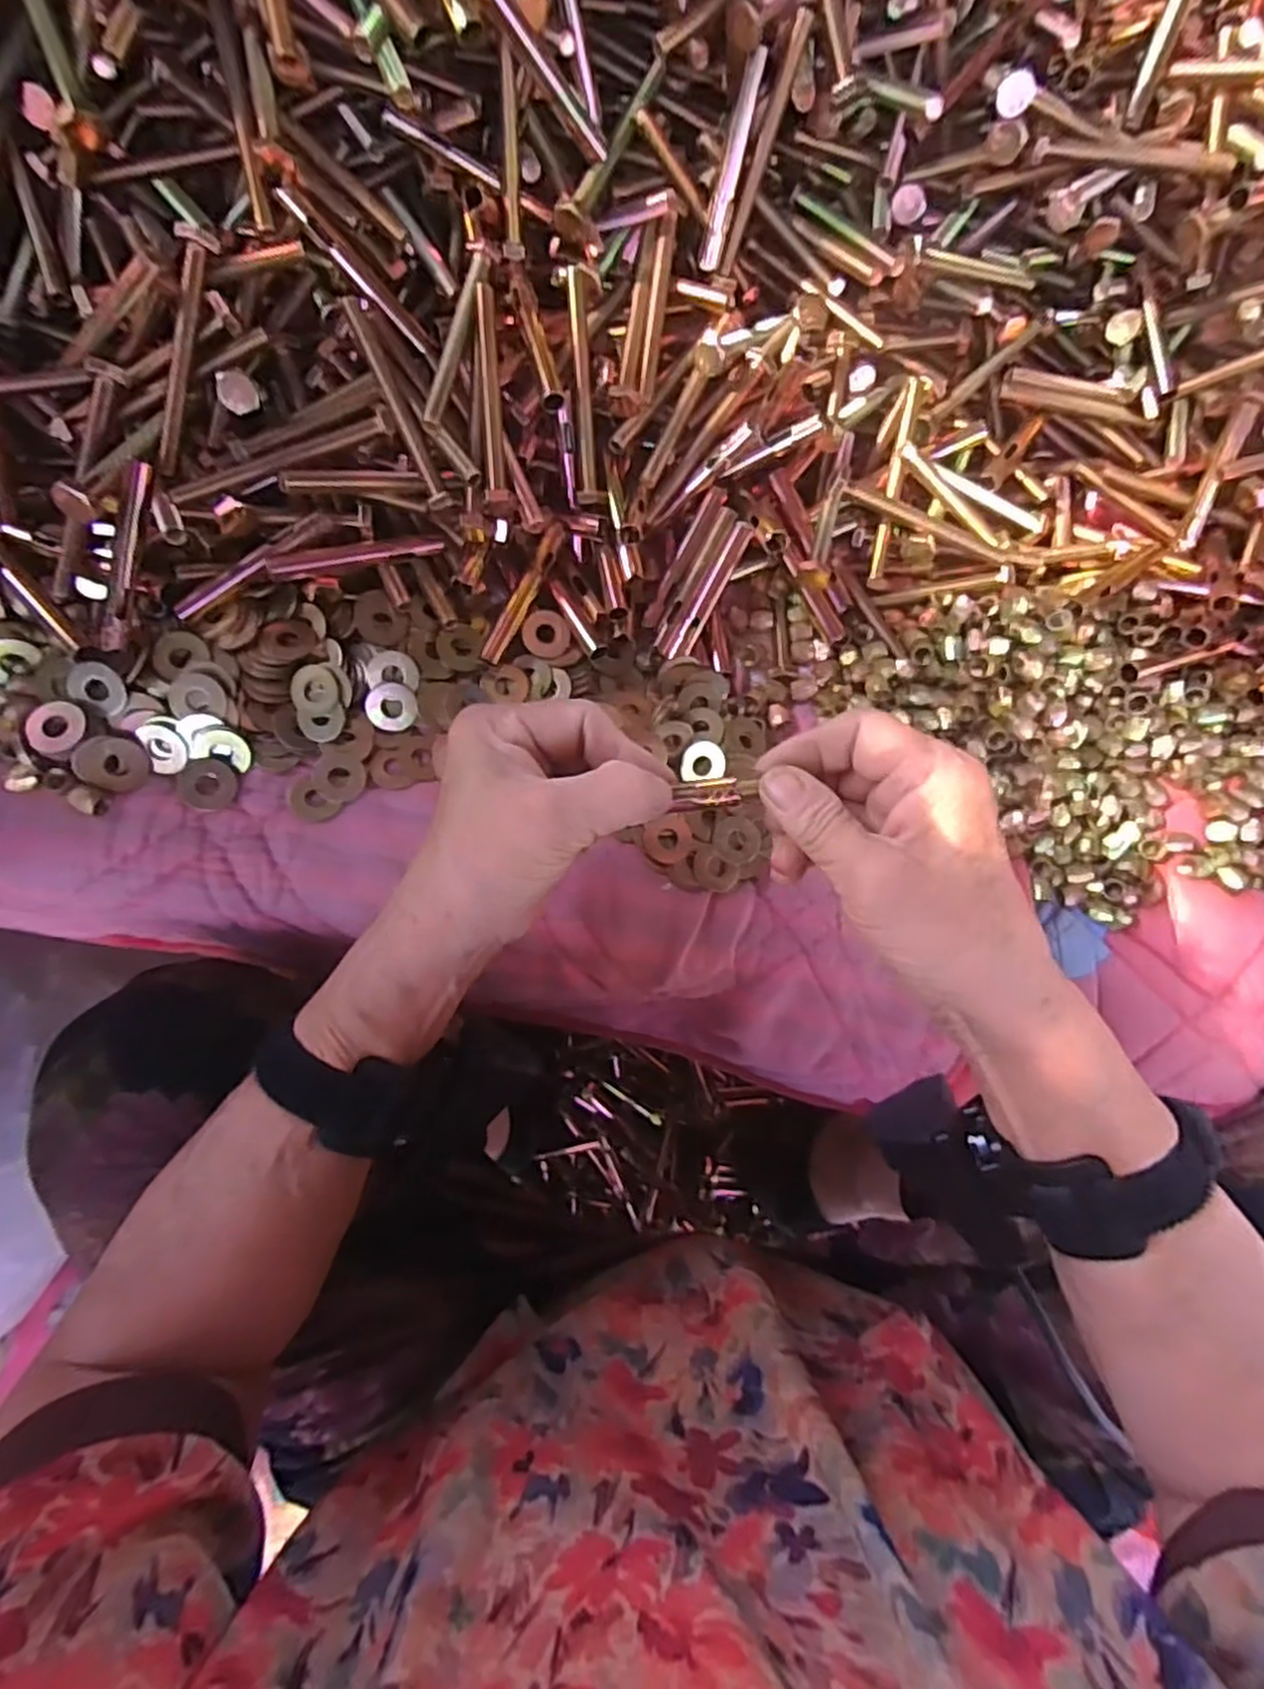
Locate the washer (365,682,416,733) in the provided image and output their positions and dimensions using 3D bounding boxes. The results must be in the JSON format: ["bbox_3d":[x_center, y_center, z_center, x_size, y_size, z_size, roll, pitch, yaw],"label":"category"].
[{"bbox_3d":[-0.121,-0.069,0.366,0.024,0.004,0.023,0,103,-23],"label":"washer"}]

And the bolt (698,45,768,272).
[{"bbox_3d":[0.049,-0.333,0.359,0.010,0.081,0.007,14,41,-6],"label":"bolt"}]

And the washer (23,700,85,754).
[{"bbox_3d":[-0.256,-0.052,0.323,0.022,0.004,0.024,5,78,-9],"label":"washer"}]

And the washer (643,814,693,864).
[{"bbox_3d":[0.019,-0.003,0.372,0.024,0.005,0.023,1,78,-5],"label":"washer"}]

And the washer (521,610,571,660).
[{"bbox_3d":[-0.045,-0.110,0.381,0.024,0.004,0.025,0,86,-7],"label":"washer"}]

